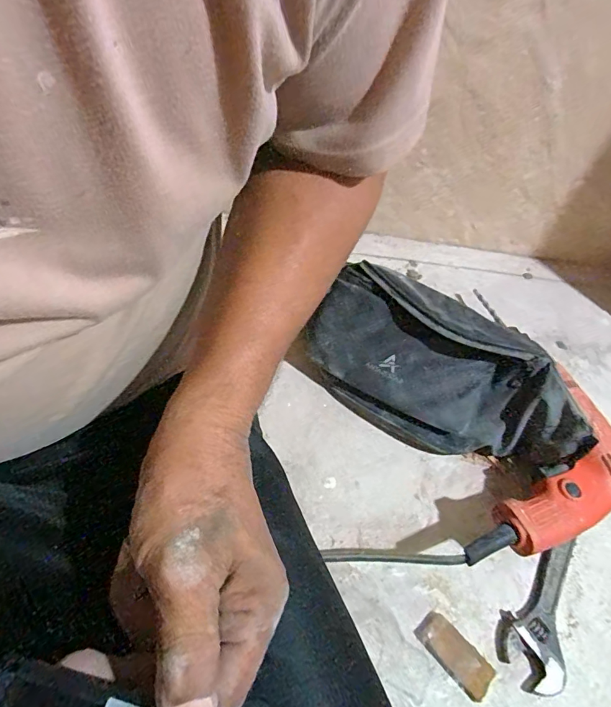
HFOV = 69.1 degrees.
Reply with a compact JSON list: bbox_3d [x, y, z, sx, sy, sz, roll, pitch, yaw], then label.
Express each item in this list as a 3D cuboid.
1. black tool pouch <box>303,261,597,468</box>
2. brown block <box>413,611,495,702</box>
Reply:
[{"bbox_3d":[0.141,0.023,0.476,0.285,0.108,0.122,28,58,15],"label":"black tool pouch"},{"bbox_3d":[0.125,0.252,0.374,0.030,0.010,0.064,-36,64,-25],"label":"brown block"}]

